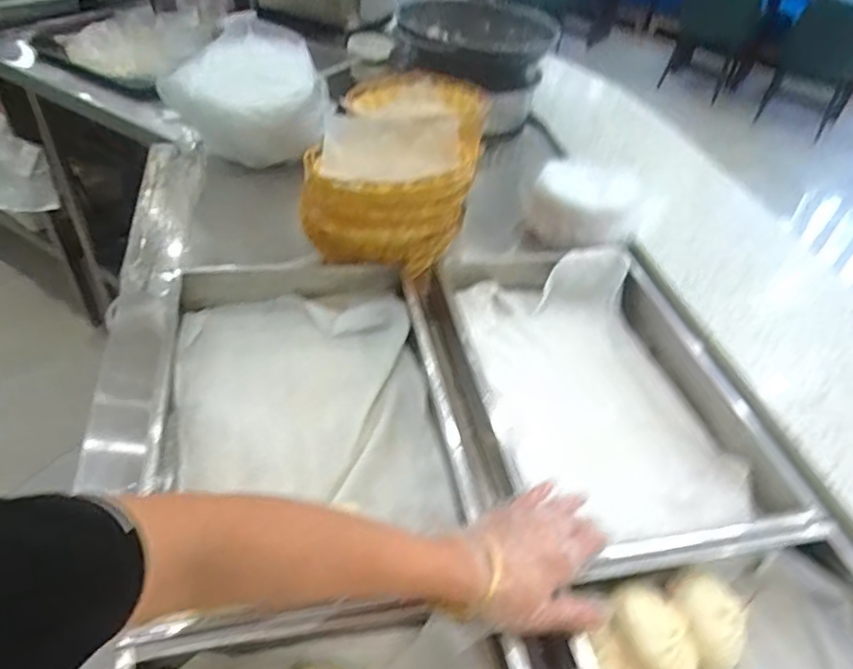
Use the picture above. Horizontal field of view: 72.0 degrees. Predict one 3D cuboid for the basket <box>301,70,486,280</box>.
[{"bbox_3d":[-0.037,-0.260,0.910,0.223,0.147,0.374,14,44,6],"label":"basket"}]

